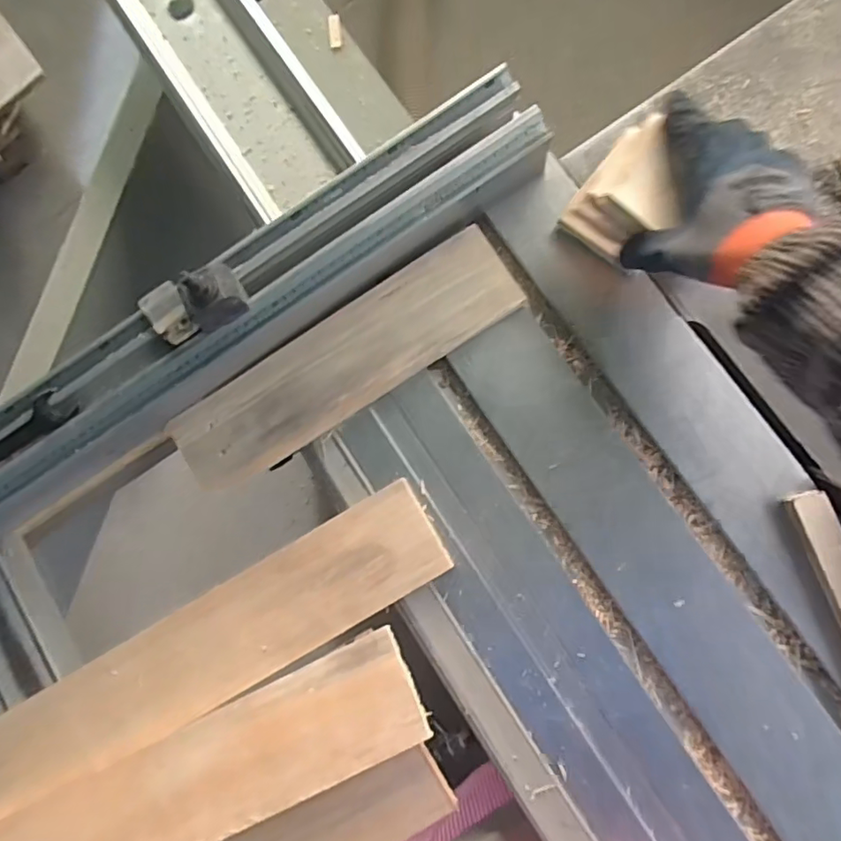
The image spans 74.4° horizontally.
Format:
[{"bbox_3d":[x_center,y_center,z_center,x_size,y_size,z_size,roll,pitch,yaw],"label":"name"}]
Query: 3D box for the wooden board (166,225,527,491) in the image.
[{"bbox_3d":[-0.073,-0.052,0.514,0.341,0.018,0.088,-32,81,0],"label":"wooden board"}]

